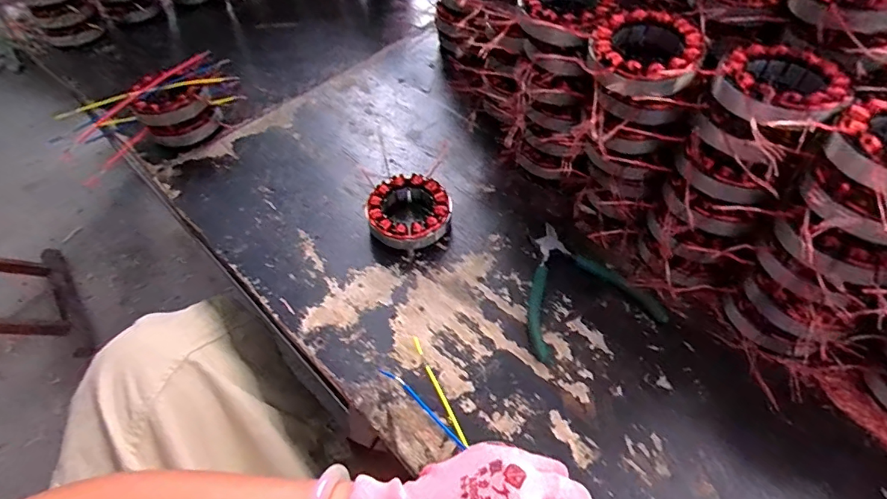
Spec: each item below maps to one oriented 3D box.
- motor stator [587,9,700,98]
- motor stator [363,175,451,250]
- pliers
[{"bbox_3d":[0.162,-0.161,0.392,0.084,0.027,0.089,-2,53,3],"label":"motor stator"},{"bbox_3d":[-0.035,-0.040,0.505,0.086,0.033,0.082,1,55,6],"label":"motor stator"},{"bbox_3d":[0.126,0.030,0.460,0.126,0.009,0.135,-15,55,-6],"label":"pliers"}]

